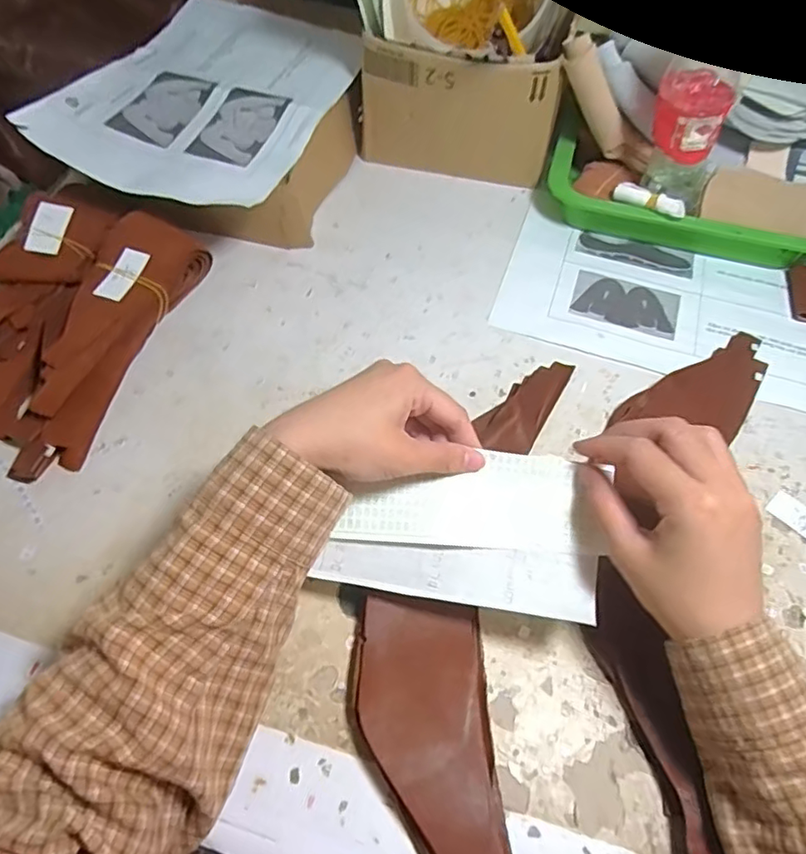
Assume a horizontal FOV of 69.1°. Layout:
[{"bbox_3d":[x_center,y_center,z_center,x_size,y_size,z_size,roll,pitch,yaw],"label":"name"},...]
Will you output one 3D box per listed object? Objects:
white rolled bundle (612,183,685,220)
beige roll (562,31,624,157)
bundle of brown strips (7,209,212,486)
[{"bbox_3d":[0.216,-0.199,0.512,0.062,0.017,0.016,27,61,15],"label":"white rolled bundle"},{"bbox_3d":[0.170,-0.287,0.514,0.024,0.110,0.019,-6,49,39],"label":"beige roll"},{"bbox_3d":[-0.230,-0.067,0.441,0.065,0.048,0.217,16,59,7],"label":"bundle of brown strips"}]

